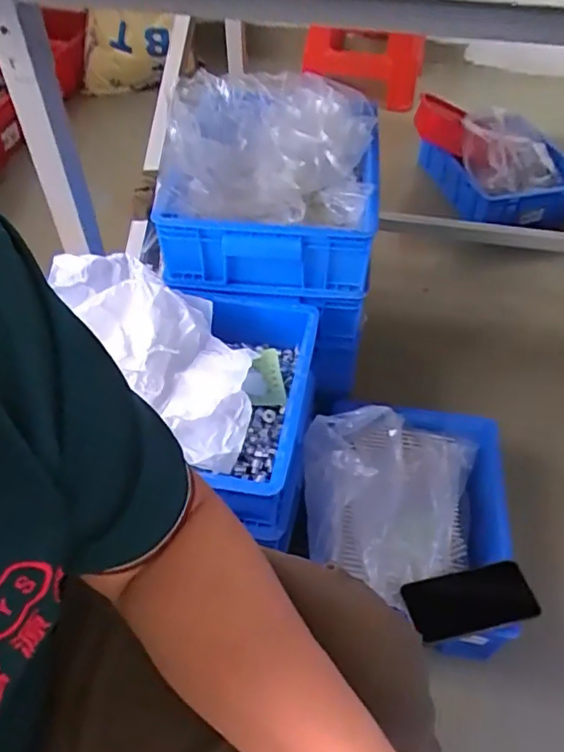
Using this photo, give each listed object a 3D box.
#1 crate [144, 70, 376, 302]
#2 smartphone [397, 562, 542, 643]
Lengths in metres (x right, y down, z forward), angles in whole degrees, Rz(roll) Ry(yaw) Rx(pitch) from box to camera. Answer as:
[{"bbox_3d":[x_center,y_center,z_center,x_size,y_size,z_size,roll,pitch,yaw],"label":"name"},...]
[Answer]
[{"bbox_3d":[-0.013,-0.305,0.870,0.295,0.166,0.359,2,50,1],"label":"crate"},{"bbox_3d":[0.236,0.284,0.713,0.154,0.012,0.076,-13,51,0],"label":"smartphone"}]

